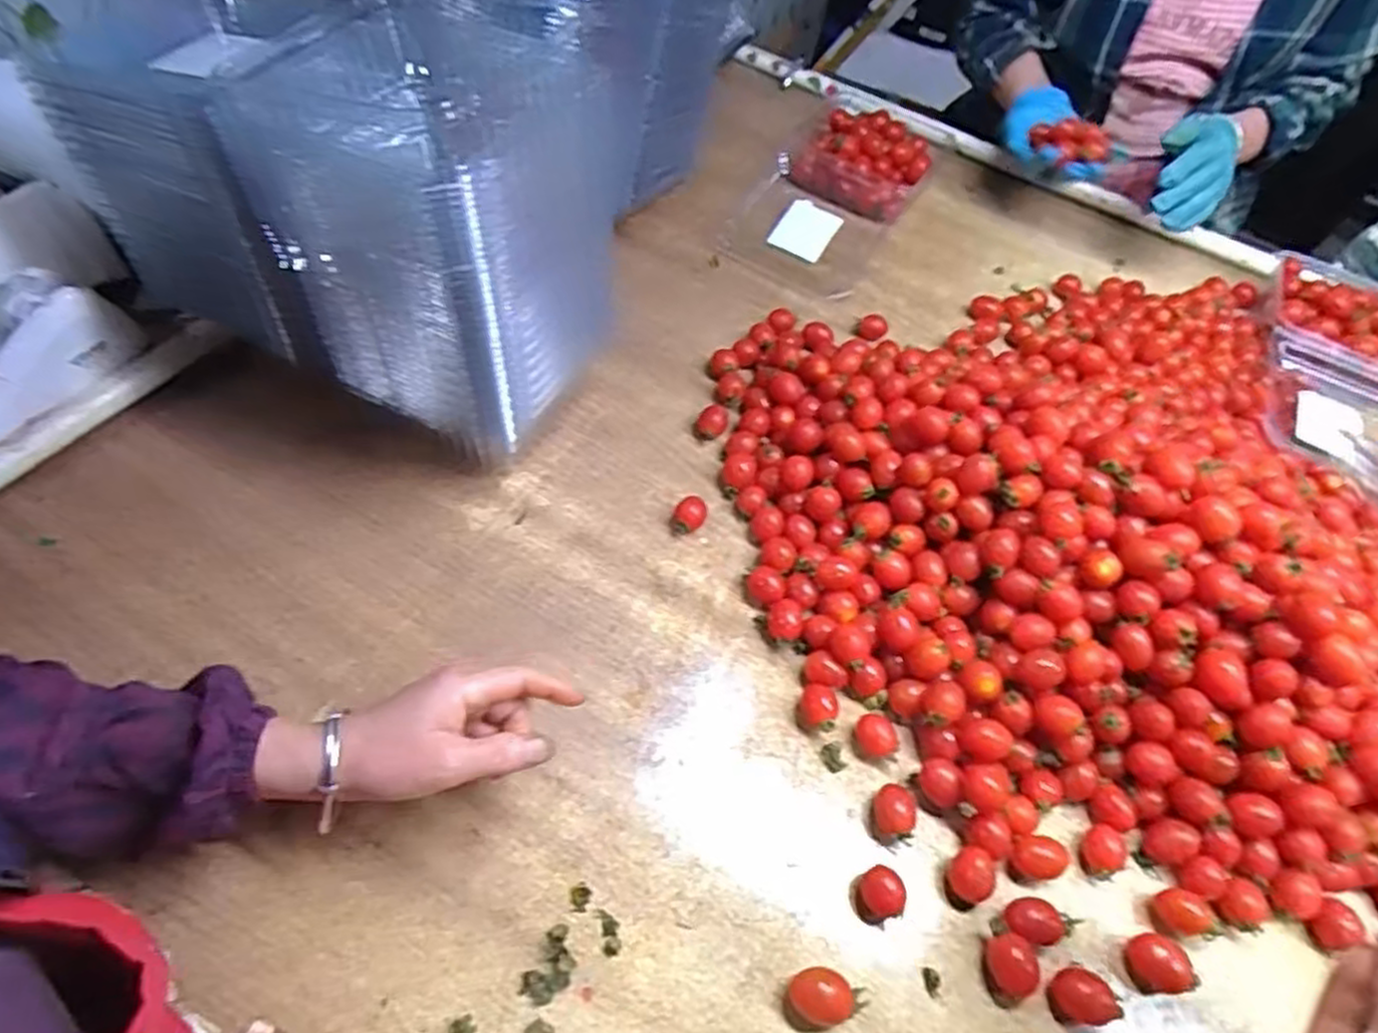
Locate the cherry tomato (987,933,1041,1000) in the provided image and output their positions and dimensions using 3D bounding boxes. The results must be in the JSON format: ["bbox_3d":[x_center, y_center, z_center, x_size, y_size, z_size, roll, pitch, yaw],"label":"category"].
[{"bbox_3d":[0.194,0.267,0.448,0.023,0.022,0.032,-6,54,-15],"label":"cherry tomato"}]

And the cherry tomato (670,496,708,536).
[{"bbox_3d":[0.001,-0.001,0.608,0.026,0.021,0.027,15,52,1],"label":"cherry tomato"}]

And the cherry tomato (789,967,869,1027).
[{"bbox_3d":[0.078,0.273,0.427,0.042,0.019,0.026,13,52,0],"label":"cherry tomato"}]

